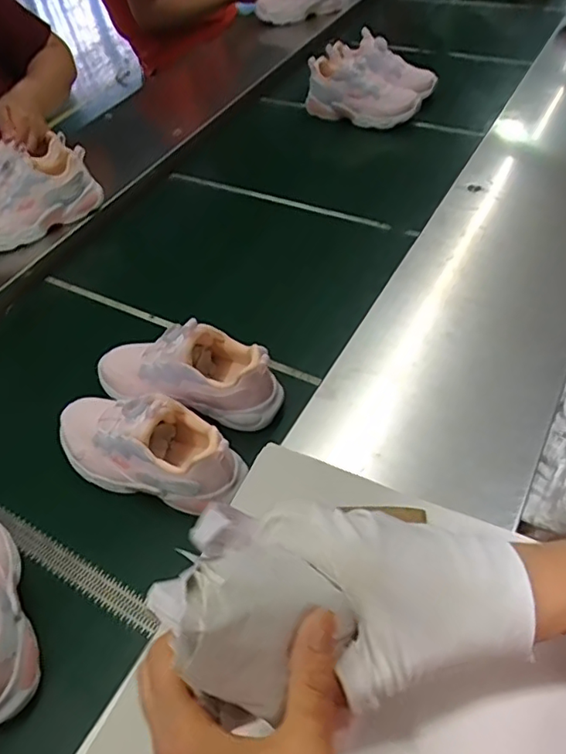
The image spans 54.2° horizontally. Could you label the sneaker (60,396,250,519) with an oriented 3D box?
[{"bbox_3d":[-0.146,0.067,0.567,0.210,0.089,0.074,14,51,18],"label":"sneaker"}]

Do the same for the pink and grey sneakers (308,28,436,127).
[{"bbox_3d":[0.160,-0.556,1.049,0.220,0.114,0.161,13,51,18],"label":"pink and grey sneakers"}]

